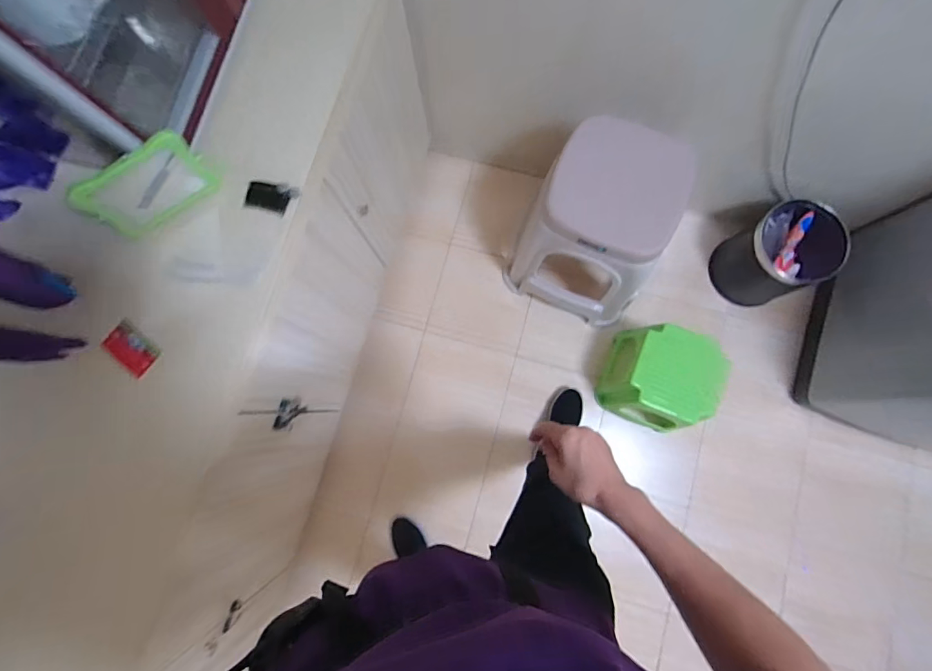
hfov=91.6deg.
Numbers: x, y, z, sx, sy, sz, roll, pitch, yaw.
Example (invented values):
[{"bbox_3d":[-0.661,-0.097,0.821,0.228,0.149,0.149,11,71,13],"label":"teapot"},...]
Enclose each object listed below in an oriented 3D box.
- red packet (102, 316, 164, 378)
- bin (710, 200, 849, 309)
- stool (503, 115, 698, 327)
[{"bbox_3d":[-0.495,0.017,0.667,0.086,0.032,0.049,37,84,7],"label":"red packet"},{"bbox_3d":[0.812,-0.209,1.213,0.178,0.287,0.210,-20,81,-1],"label":"bin"},{"bbox_3d":[0.304,-0.239,1.115,0.314,0.494,0.273,22,82,5],"label":"stool"}]

